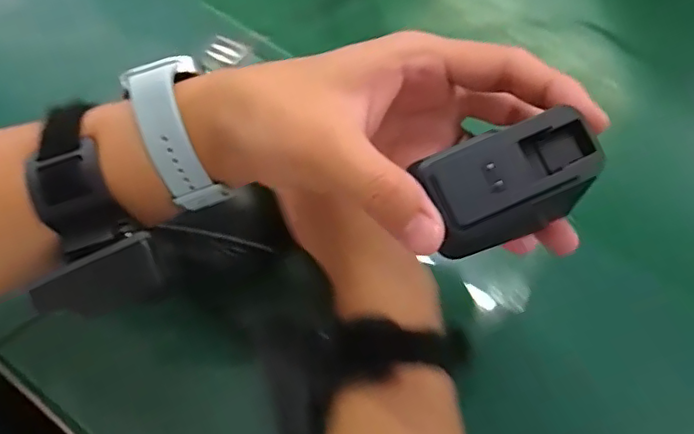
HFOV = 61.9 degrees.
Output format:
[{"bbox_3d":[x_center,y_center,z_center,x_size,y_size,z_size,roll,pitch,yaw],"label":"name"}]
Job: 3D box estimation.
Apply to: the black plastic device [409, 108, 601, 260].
[{"bbox_3d":[0.060,-0.011,0.219,0.062,0.034,0.032,-18,66,-7],"label":"black plastic device"}]

